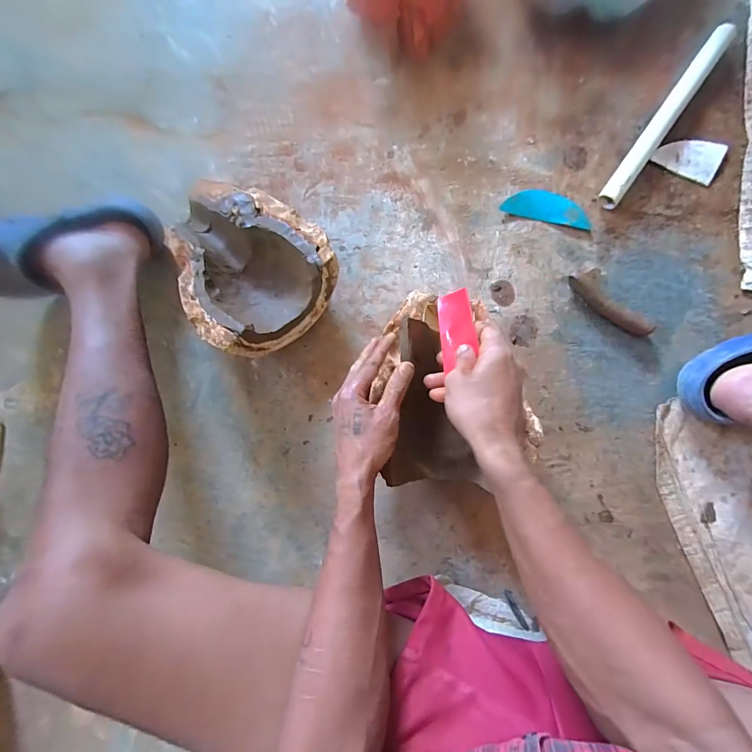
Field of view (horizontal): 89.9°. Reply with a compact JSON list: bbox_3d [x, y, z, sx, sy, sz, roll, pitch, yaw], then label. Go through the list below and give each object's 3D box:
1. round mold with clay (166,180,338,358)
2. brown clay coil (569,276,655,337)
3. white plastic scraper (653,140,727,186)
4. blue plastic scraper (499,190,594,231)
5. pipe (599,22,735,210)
[{"bbox_3d":[-0.174,-0.149,0.499,0.224,0.109,0.176,44,92,7],"label":"round mold with clay"},{"bbox_3d":[0.298,-0.087,0.487,0.115,0.024,0.020,40,91,7],"label":"brown clay coil"},{"bbox_3d":[0.413,-0.289,0.499,0.076,0.009,0.056,28,84,15],"label":"white plastic scraper"},{"bbox_3d":[0.233,-0.229,0.512,0.116,0.007,0.039,17,88,7],"label":"blue plastic scraper"},{"bbox_3d":[0.377,-0.334,0.493,0.026,0.026,0.260,35,91,7],"label":"pipe"}]

